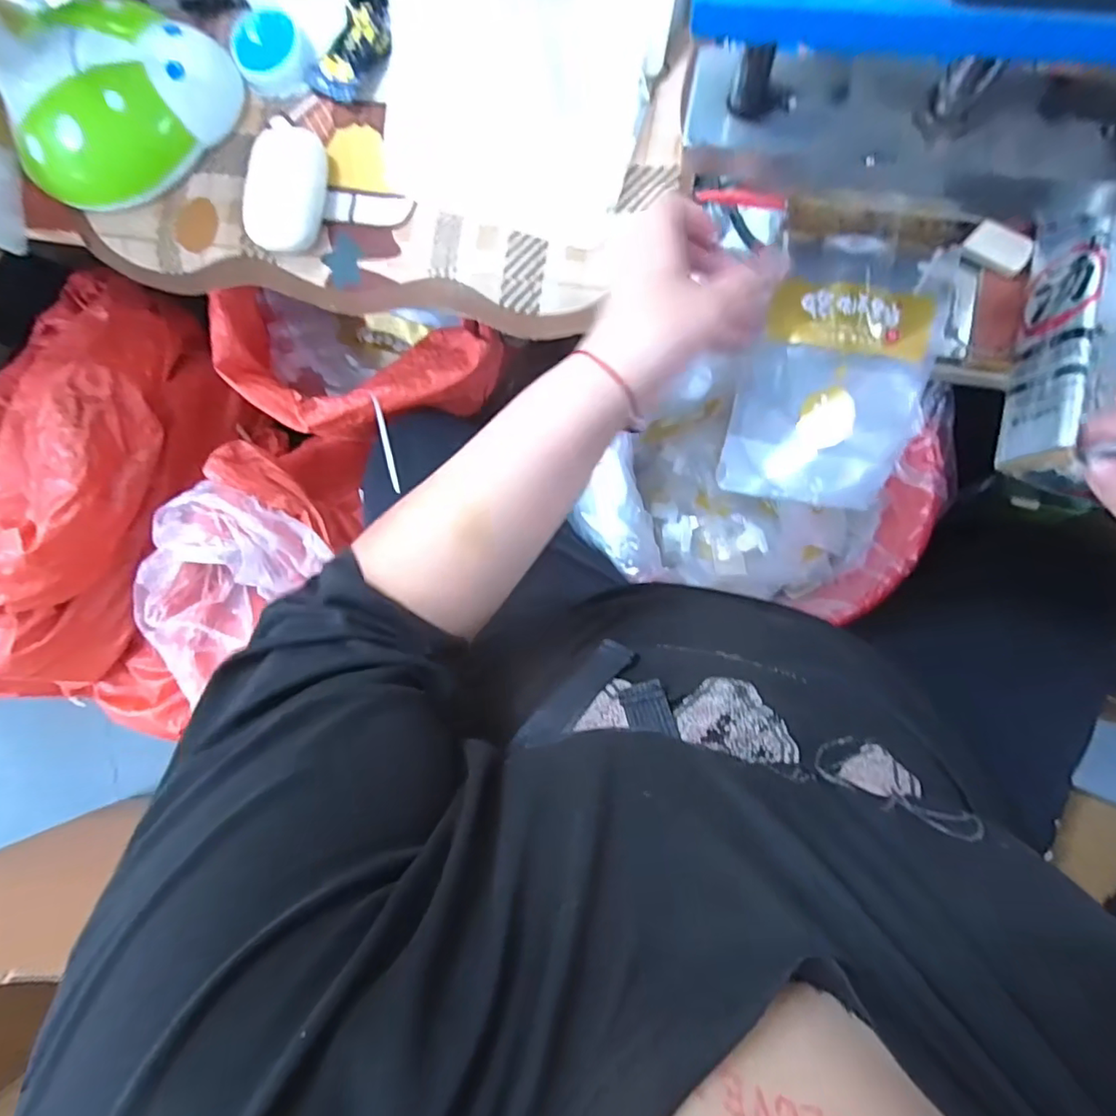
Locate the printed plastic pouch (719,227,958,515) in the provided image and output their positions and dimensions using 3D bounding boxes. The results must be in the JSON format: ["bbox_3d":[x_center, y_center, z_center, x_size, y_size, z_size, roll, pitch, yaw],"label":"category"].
[{"bbox_3d":[0.176,-0.119,0.374,0.116,0.044,0.164,11,88,6],"label":"printed plastic pouch"}]

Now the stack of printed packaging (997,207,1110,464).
[{"bbox_3d":[0.317,-0.137,0.369,0.023,0.054,0.171,13,82,6],"label":"stack of printed packaging"}]

